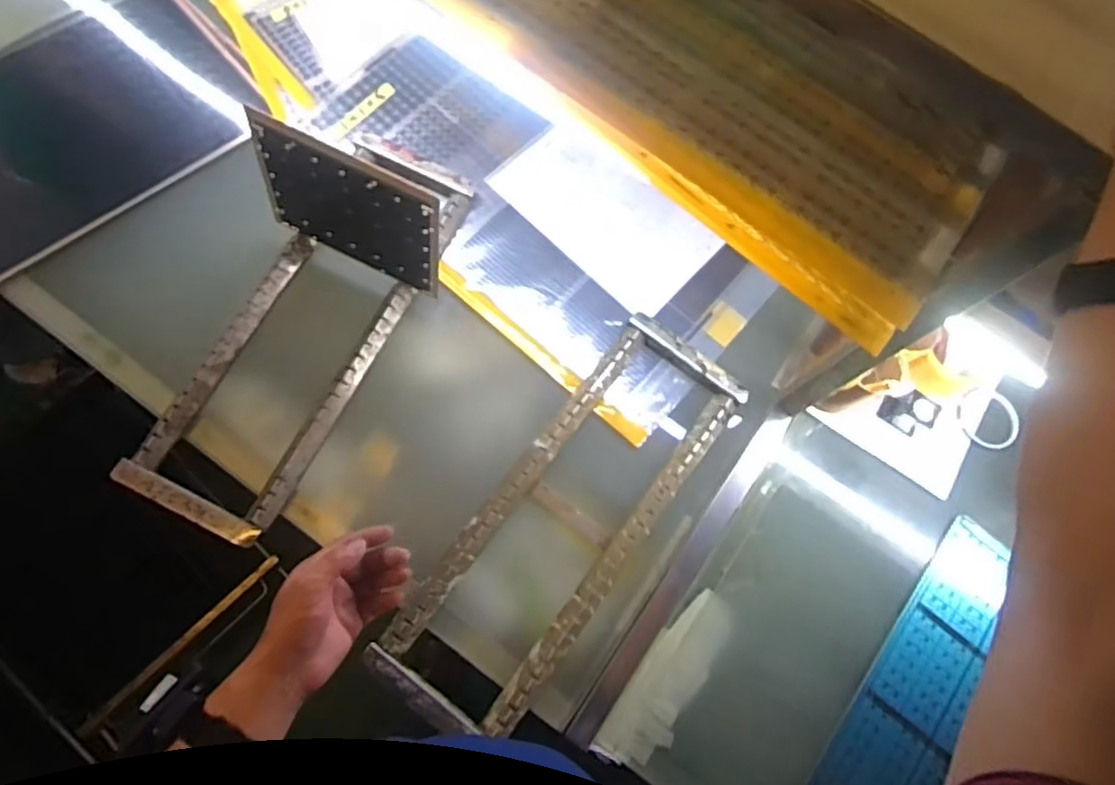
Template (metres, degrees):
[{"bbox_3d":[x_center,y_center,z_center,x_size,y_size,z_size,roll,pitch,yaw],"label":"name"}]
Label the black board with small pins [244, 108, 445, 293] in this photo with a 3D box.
[{"bbox_3d":[-0.244,-0.214,0.771,0.235,0.185,0.012,27,60,1],"label":"black board with small pins"}]

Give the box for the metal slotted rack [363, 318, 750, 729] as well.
[{"bbox_3d":[0.019,0.145,0.794,0.179,0.050,0.530,36,73,11],"label":"metal slotted rack"}]

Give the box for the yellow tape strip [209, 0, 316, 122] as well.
[{"bbox_3d":[-0.450,-0.510,0.953,0.060,0.008,0.279,-33,80,-13],"label":"yellow tape strip"}]

